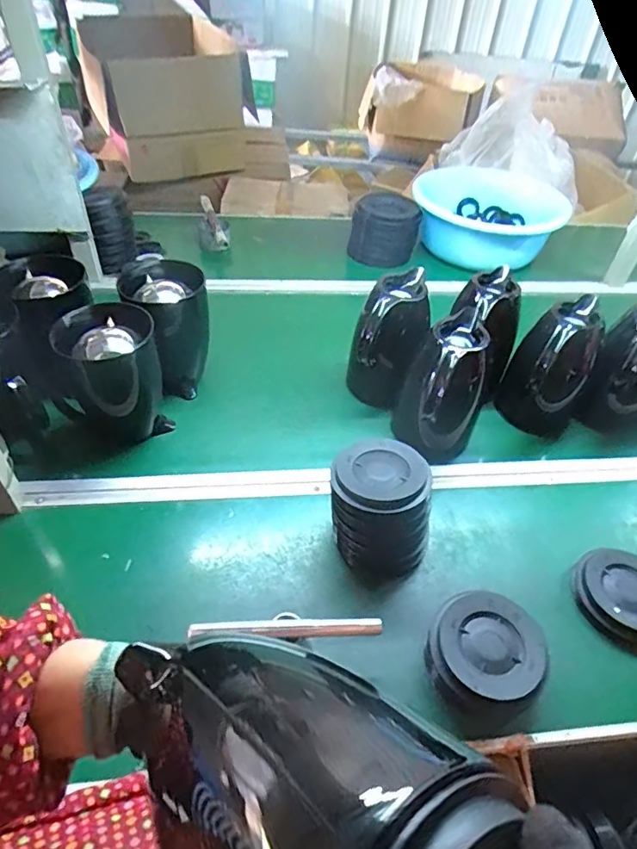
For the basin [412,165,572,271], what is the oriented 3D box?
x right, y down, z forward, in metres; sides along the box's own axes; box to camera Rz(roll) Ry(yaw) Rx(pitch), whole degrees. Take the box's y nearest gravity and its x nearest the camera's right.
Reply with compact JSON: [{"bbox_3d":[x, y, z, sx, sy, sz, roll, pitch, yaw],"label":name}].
[{"bbox_3d":[0.431,-0.532,1.315,0.369,0.137,0.369,3,45,-3],"label":"basin"}]

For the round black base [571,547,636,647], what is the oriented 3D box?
[{"bbox_3d":[0.383,0.214,0.648,0.113,0.029,0.109,3,45,-3],"label":"round black base"}]

